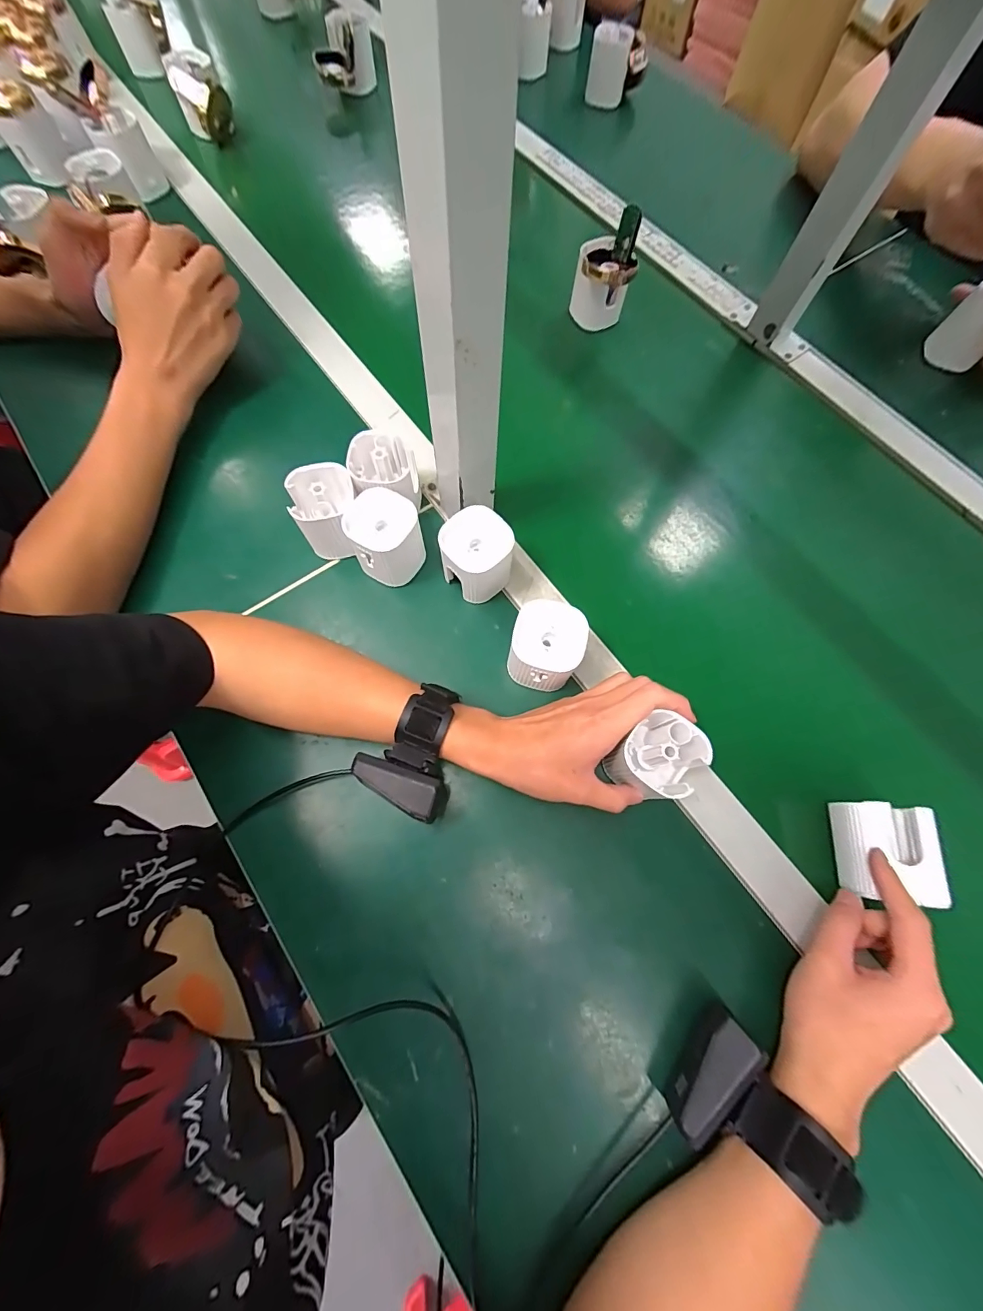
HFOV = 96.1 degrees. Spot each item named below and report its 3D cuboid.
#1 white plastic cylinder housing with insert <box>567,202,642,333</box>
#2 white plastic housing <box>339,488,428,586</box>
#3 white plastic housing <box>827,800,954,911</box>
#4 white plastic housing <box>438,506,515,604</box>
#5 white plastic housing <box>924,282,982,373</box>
[{"bbox_3d":[0.120,-0.403,0.476,0.061,0.105,0.065,12,72,0],"label":"white plastic cylinder housing with insert"},{"bbox_3d":[-0.090,-0.100,0.387,0.058,0.069,0.055,-10,71,-5],"label":"white plastic housing"},{"bbox_3d":[0.282,0.139,0.317,0.049,0.036,0.063,6,71,1],"label":"white plastic housing"},{"bbox_3d":[-0.013,-0.084,0.383,0.054,0.069,0.051,1,71,-2],"label":"white plastic housing"},{"bbox_3d":[0.542,-0.371,0.500,0.012,0.079,0.056,-31,65,-34],"label":"white plastic housing"}]

